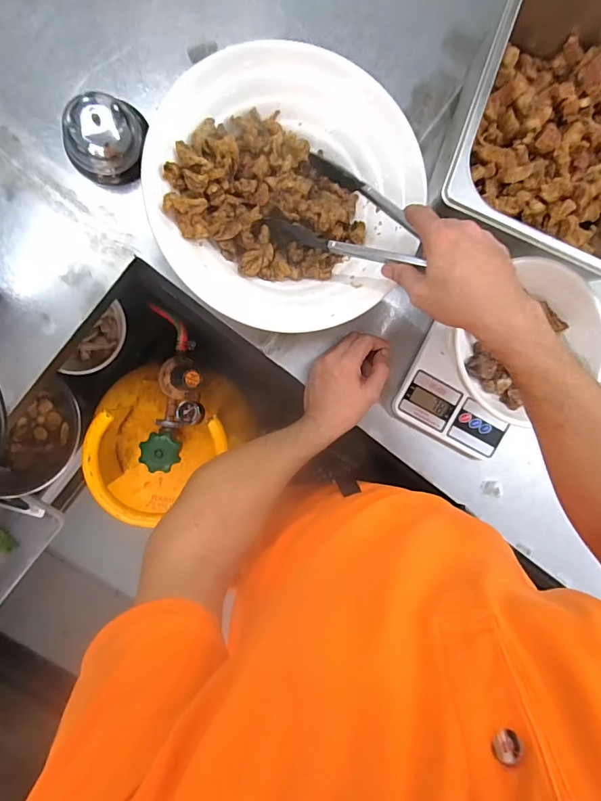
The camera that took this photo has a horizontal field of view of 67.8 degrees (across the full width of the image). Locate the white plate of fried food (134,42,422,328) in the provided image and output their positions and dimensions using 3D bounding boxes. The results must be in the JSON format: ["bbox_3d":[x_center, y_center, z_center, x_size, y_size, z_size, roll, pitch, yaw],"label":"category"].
[{"bbox_3d":[-0.009,-0.218,0.489,0.282,0.058,0.277,0,91,-9],"label":"white plate of fried food"}]

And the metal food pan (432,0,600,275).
[{"bbox_3d":[0.314,-0.314,0.520,0.277,0.147,0.364,20,86,-8],"label":"metal food pan"}]

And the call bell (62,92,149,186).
[{"bbox_3d":[-0.209,-0.290,0.485,0.077,0.051,0.078,0,89,-8],"label":"call bell"}]

